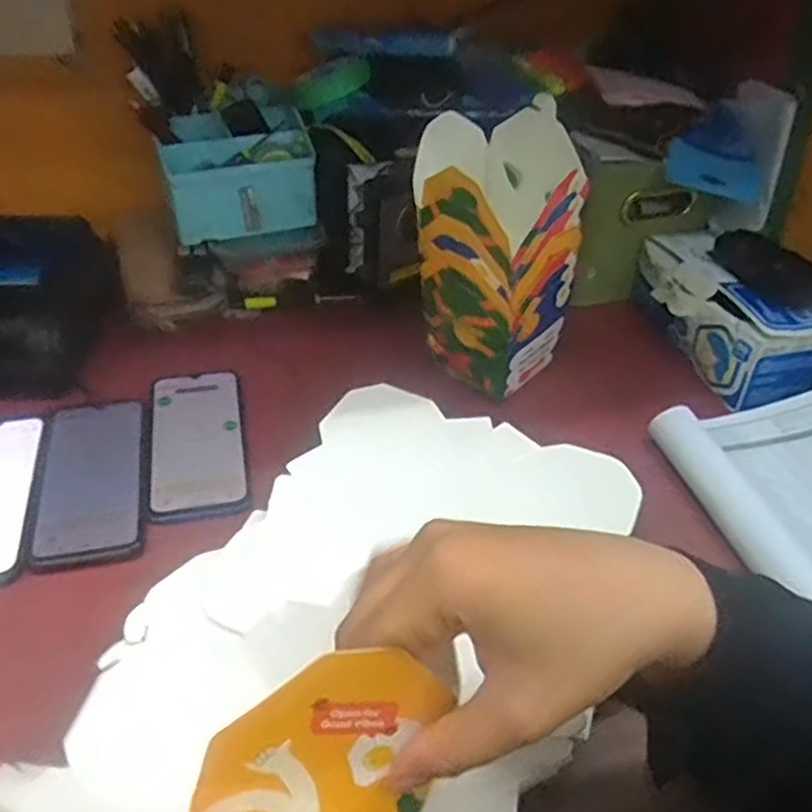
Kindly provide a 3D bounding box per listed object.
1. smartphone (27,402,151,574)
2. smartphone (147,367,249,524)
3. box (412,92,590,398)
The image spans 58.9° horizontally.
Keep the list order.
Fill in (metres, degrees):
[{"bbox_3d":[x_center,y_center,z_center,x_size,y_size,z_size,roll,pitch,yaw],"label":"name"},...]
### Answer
[{"bbox_3d":[-0.251,0.053,0.575,0.083,0.008,0.178,-8,41,-13],"label":"smartphone"},{"bbox_3d":[-0.177,0.028,0.605,0.079,0.014,0.167,-7,40,-12],"label":"smartphone"},{"bbox_3d":[0.072,-0.127,0.626,0.126,0.211,0.116,31,47,30],"label":"box"}]

